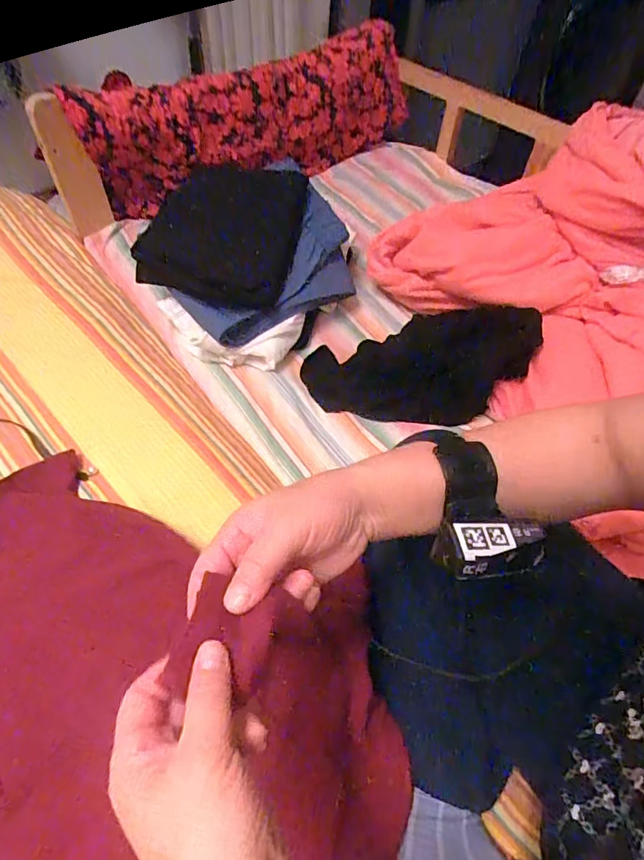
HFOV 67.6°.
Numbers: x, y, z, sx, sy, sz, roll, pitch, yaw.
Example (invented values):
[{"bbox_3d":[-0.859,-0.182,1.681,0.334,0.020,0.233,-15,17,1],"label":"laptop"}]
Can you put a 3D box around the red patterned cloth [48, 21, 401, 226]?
[{"bbox_3d":[-0.112,-0.552,0.866,0.656,0.230,0.098,-24,59,-20],"label":"red patterned cloth"}]

